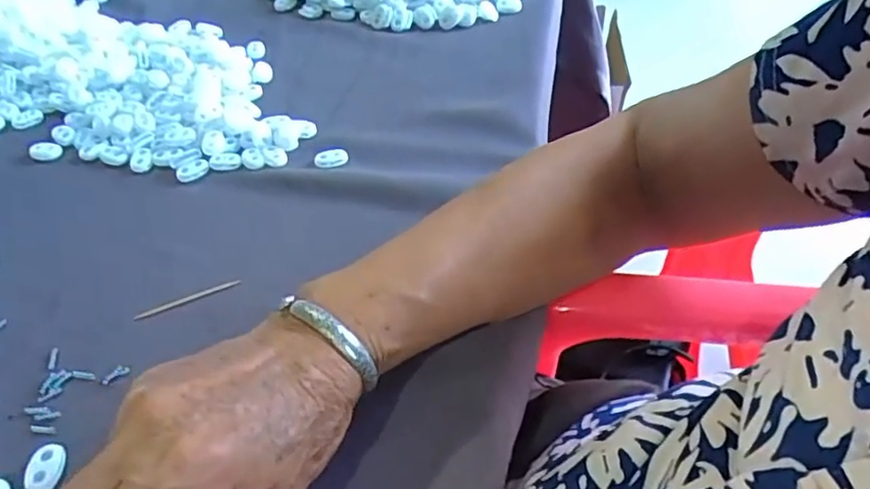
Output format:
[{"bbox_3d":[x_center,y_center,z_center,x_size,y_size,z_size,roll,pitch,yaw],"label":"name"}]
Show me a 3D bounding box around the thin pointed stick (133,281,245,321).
[{"bbox_3d":[-0.141,0.031,0.357,0.059,0.004,0.005,-20,49,-14],"label":"thin pointed stick"}]

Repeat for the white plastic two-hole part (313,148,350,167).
[{"bbox_3d":[-0.071,-0.060,0.429,0.023,0.005,0.014,-11,47,-6],"label":"white plastic two-hole part"}]

